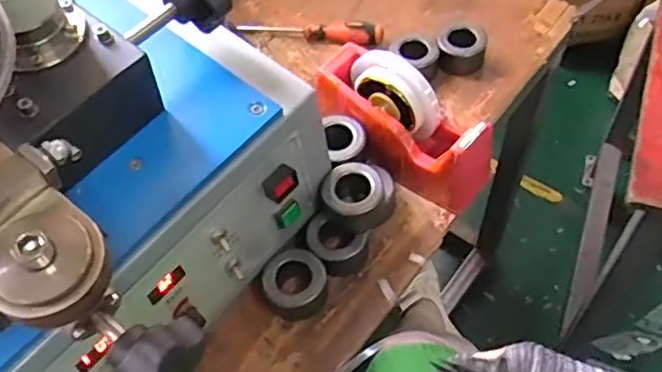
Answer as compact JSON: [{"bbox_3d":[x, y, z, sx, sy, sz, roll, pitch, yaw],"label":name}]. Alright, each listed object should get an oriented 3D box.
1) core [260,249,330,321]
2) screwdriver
[{"bbox_3d":[-0.034,0.096,0.594,0.061,0.036,0.058,-23,57,-12],"label":"core"},{"bbox_3d":[-0.025,-0.203,0.808,0.188,0.028,0.032,6,56,8],"label":"screwdriver"}]

